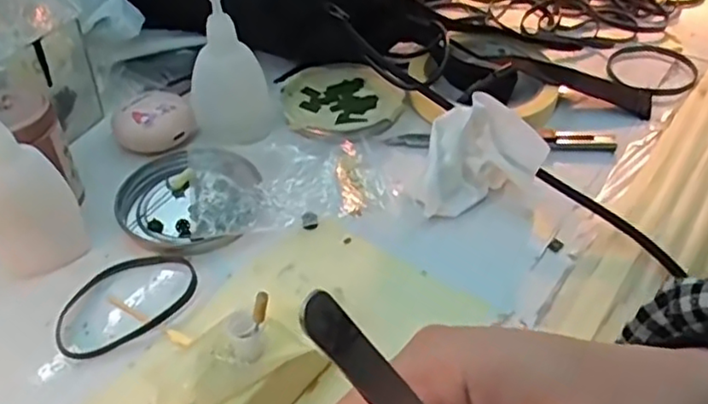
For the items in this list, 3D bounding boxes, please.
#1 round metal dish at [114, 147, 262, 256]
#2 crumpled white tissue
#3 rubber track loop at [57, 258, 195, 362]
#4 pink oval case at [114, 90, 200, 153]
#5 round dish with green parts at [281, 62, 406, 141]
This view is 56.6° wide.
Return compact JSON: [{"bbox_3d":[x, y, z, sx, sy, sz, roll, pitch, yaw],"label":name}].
[{"bbox_3d":[-0.093,-0.001,0.368,0.074,0.012,0.077,0,43,0],"label":"round metal dish"},{"bbox_3d":[0.068,-0.026,0.362,0.066,0.045,0.043,-9,44,-10],"label":"crumpled white tissue"},{"bbox_3d":[-0.110,0.047,0.318,0.070,0.004,0.048,-22,47,-22],"label":"rubber track loop"},{"bbox_3d":[-0.123,-0.050,0.405,0.047,0.019,0.037,-16,45,-16],"label":"pink oval case"},{"bbox_3d":[-0.007,-0.066,0.436,0.078,0.011,0.077,0,43,0],"label":"round dish with green parts"}]

